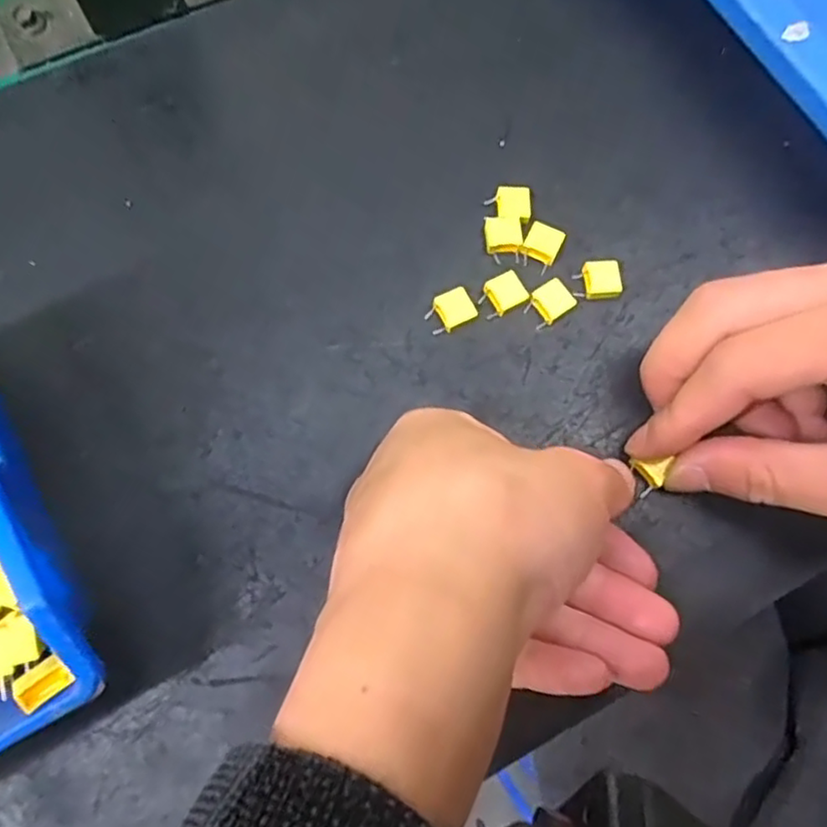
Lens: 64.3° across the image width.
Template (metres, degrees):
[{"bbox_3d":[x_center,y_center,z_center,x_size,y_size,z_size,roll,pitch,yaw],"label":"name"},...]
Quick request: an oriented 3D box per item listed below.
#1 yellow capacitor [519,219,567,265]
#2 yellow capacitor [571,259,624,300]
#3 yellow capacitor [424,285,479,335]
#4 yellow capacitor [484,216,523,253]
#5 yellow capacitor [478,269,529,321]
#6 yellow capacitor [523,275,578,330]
[{"bbox_3d":[0.050,-0.066,0.253,0.013,0.004,0.012,26,75,6],"label":"yellow capacitor"},{"bbox_3d":[0.070,-0.050,0.250,0.017,0.006,0.015,-5,75,-3],"label":"yellow capacitor"},{"bbox_3d":[0.014,-0.038,0.245,0.017,0.006,0.013,-23,76,-8],"label":"yellow capacitor"},{"bbox_3d":[0.035,-0.070,0.254,0.013,0.004,0.014,0,74,-2],"label":"yellow capacitor"},{"bbox_3d":[0.034,-0.045,0.247,0.017,0.006,0.013,-28,77,-9],"label":"yellow capacitor"},{"bbox_3d":[0.051,-0.041,0.247,0.017,0.006,0.013,-36,78,-11],"label":"yellow capacitor"}]

